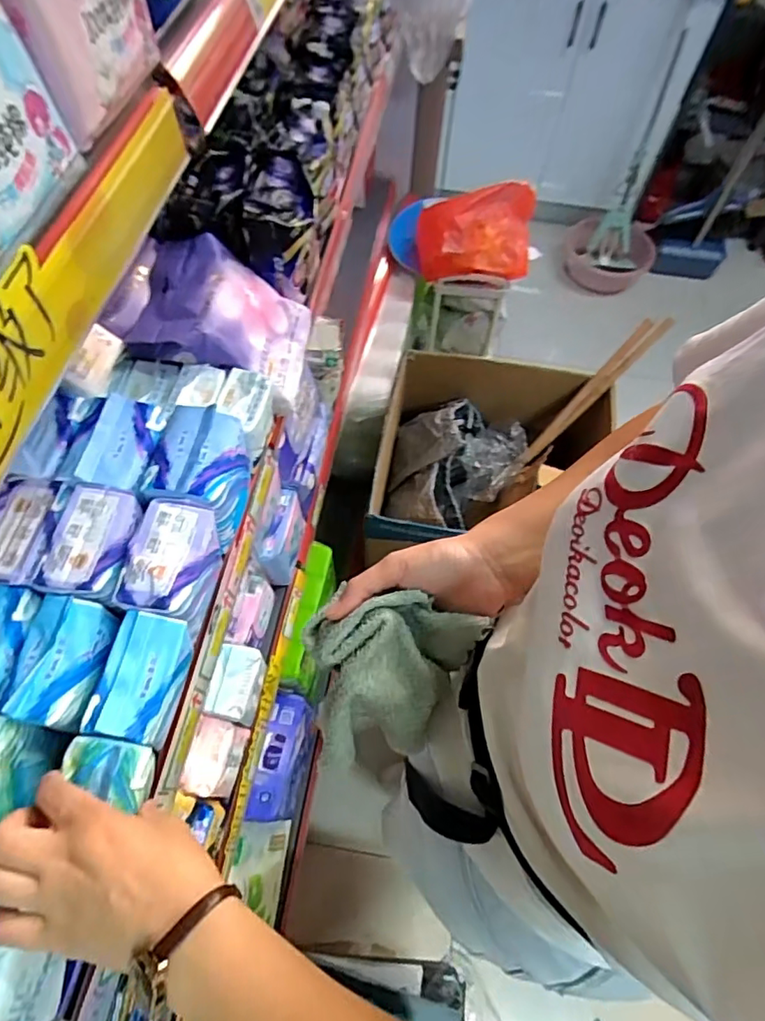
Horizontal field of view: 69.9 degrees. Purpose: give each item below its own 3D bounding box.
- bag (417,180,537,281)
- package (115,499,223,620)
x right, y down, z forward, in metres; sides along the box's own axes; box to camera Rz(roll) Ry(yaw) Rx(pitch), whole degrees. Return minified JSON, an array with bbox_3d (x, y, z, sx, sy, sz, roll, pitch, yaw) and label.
[{"bbox_3d":[0.234,-0.707,1.375,0.287,0.149,0.258,2,62,-1],"label":"bag"},{"bbox_3d":[-0.180,0.049,0.482,0.059,0.083,0.100,11,62,4],"label":"package"}]

